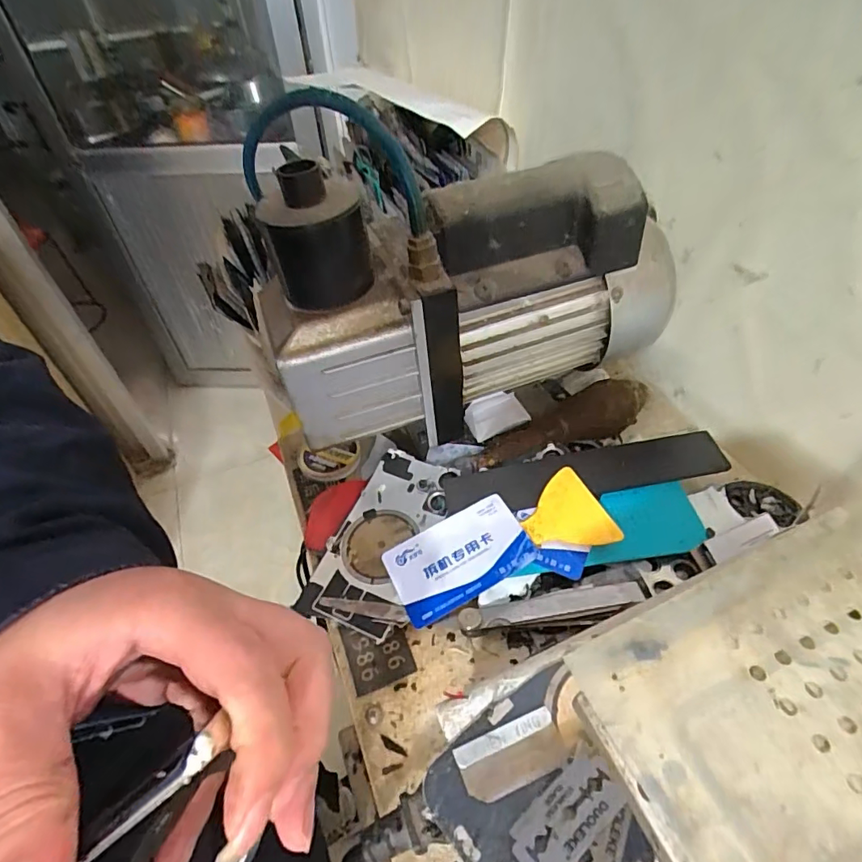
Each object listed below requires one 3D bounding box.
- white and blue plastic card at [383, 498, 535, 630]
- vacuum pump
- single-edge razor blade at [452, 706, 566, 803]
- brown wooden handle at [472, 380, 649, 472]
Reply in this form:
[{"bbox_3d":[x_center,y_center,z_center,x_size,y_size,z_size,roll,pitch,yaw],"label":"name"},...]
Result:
[{"bbox_3d":[0.017,0.078,0.312,0.085,0.004,0.052,-27,52,-8],"label":"white and blue plastic card"},{"bbox_3d":[0.026,-0.094,0.324,0.265,0.154,0.107,-25,51,-17],"label":"vacuum pump"},{"bbox_3d":[0.029,0.118,0.182,0.038,0.004,0.020,-18,49,-12],"label":"single-edge razor blade"},{"bbox_3d":[0.099,-0.010,0.373,0.143,0.035,0.038,-13,48,-8],"label":"brown wooden handle"}]

